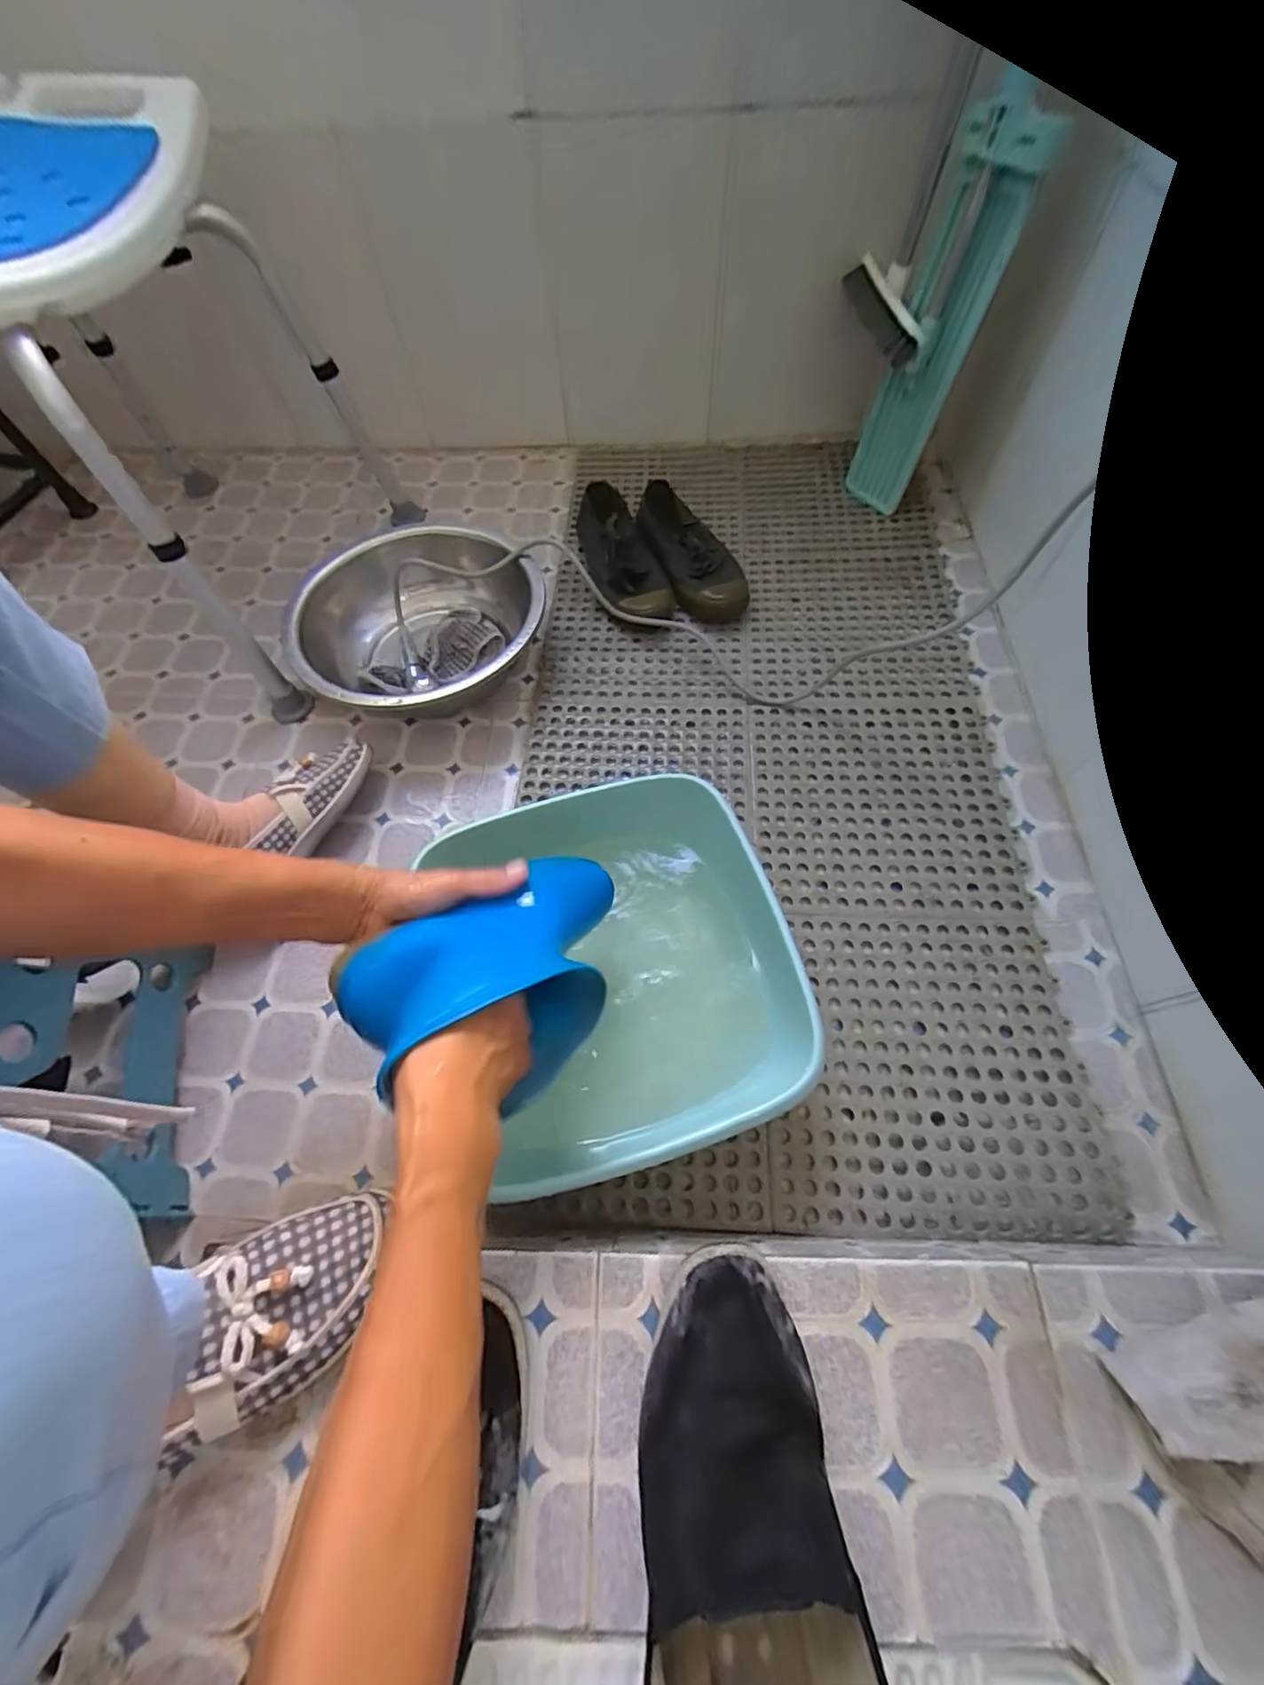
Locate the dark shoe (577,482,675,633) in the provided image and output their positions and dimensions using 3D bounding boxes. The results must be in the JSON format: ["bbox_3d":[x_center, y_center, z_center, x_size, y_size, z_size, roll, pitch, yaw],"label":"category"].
[{"bbox_3d":[-0.020,-0.414,0.827,0.088,0.086,0.250,-21,63,-7],"label":"dark shoe"}]

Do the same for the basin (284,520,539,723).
[{"bbox_3d":[-0.277,-0.281,0.774,0.322,0.102,0.307,-2,62,3],"label":"basin"}]

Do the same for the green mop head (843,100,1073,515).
[{"bbox_3d":[0.384,-0.644,0.751,0.097,0.386,0.027,40,63,18],"label":"green mop head"}]

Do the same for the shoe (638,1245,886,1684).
[{"bbox_3d":[0.065,0.387,0.325,0.116,0.063,0.248,-1,62,2],"label":"shoe"}]

